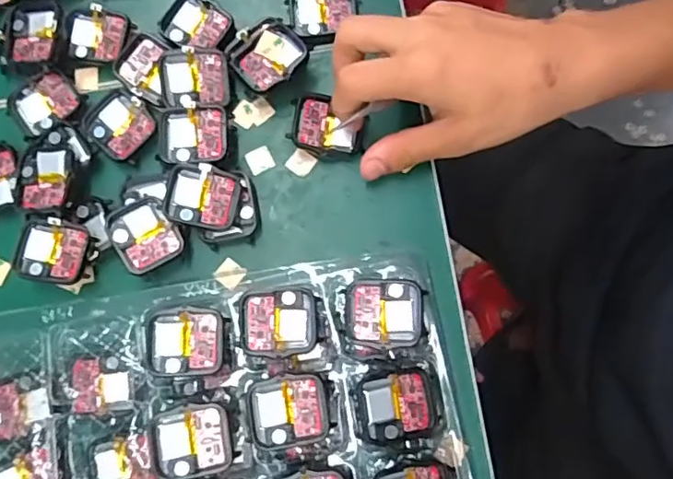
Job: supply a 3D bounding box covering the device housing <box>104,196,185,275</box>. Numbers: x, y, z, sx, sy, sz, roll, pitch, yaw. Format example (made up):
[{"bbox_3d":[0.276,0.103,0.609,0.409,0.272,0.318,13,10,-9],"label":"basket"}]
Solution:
[{"bbox_3d":[-0.116,-0.002,0.339,0.037,0.009,0.042,-36,81,-2],"label":"device housing"}]

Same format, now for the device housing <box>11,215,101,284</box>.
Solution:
[{"bbox_3d":[-0.170,0.007,0.340,0.046,0.006,0.037,5,81,4],"label":"device housing"}]

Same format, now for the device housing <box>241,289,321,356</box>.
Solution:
[{"bbox_3d":[-0.033,0.047,0.318,0.043,0.006,0.036,-3,81,3],"label":"device housing"}]

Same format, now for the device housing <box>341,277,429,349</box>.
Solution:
[{"bbox_3d":[0.026,0.041,0.317,0.043,0.010,0.038,3,81,4],"label":"device housing"}]

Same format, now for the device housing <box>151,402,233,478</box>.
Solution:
[{"bbox_3d":[-0.080,0.111,0.310,0.041,0.012,0.037,-11,81,2],"label":"device housing"}]

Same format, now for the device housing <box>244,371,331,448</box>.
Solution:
[{"bbox_3d":[-0.027,0.094,0.309,0.042,0.008,0.037,-7,81,2],"label":"device housing"}]

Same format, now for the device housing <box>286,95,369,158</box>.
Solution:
[{"bbox_3d":[-0.005,-0.070,0.353,0.046,0.011,0.036,9,79,3],"label":"device housing"}]

